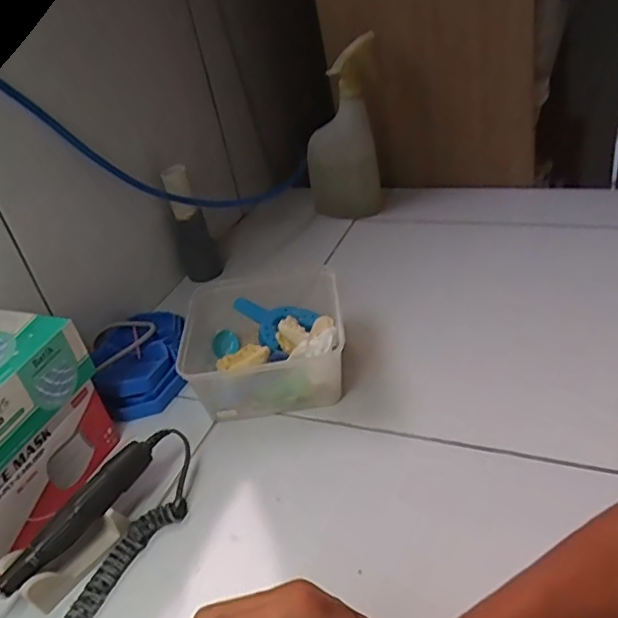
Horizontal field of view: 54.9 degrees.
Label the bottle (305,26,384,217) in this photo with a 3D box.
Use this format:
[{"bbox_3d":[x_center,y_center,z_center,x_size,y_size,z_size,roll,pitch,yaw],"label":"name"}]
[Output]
[{"bbox_3d":[0.051,-0.254,0.860,0.101,0.256,0.107,-11,33,2],"label":"bottle"}]

